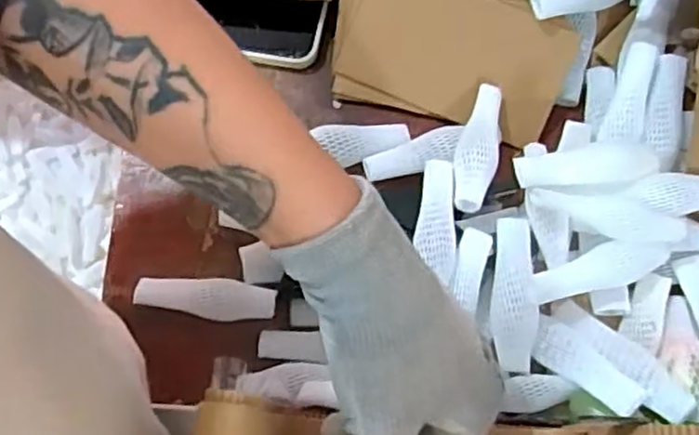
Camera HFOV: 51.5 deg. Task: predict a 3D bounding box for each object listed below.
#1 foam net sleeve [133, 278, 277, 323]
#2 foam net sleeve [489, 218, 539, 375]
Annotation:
[{"bbox_3d":[-0.088,0.048,0.438,0.086,0.009,0.024,8,75,2],"label":"foam net sleeve"},{"bbox_3d":[0.092,0.043,0.411,0.025,0.020,0.086,-2,75,-1],"label":"foam net sleeve"}]

